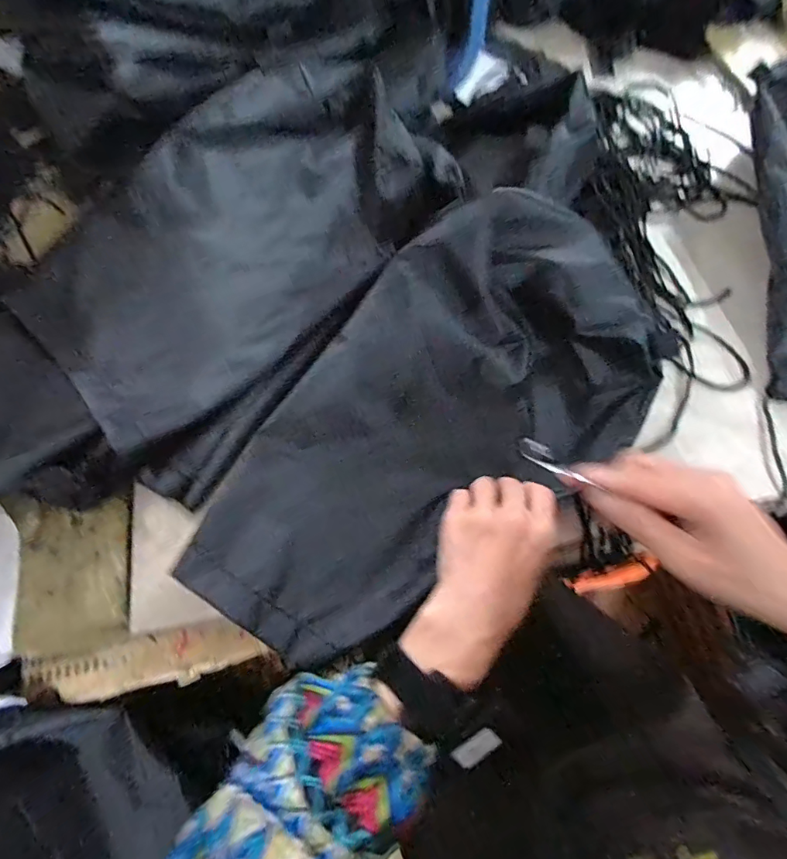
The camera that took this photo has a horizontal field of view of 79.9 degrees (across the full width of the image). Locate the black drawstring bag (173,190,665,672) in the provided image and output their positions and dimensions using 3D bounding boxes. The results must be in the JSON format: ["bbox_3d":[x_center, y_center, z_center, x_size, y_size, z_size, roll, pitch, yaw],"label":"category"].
[{"bbox_3d":[0.026,0.002,0.378,0.405,0.134,0.226,-40,71,-15],"label":"black drawstring bag"}]

